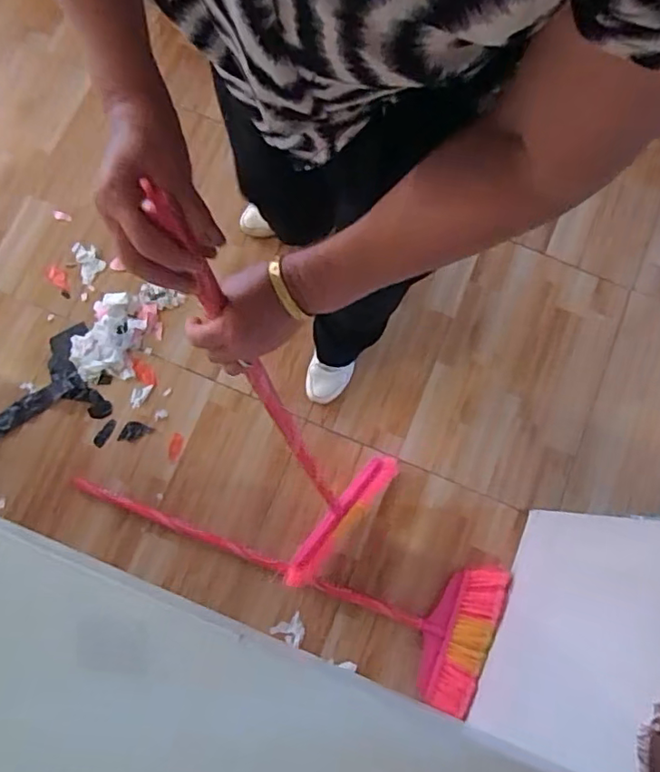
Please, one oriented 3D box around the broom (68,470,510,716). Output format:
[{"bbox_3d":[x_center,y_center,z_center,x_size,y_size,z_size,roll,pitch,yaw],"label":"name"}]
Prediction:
[{"bbox_3d":[-0.069,0.422,1.183,0.855,0.061,0.306,16,80,1],"label":"broom"}]

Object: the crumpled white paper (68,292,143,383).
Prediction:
[{"bbox_3d":[-0.505,-0.108,1.260,0.145,0.027,0.205,13,80,1],"label":"crumpled white paper"}]

